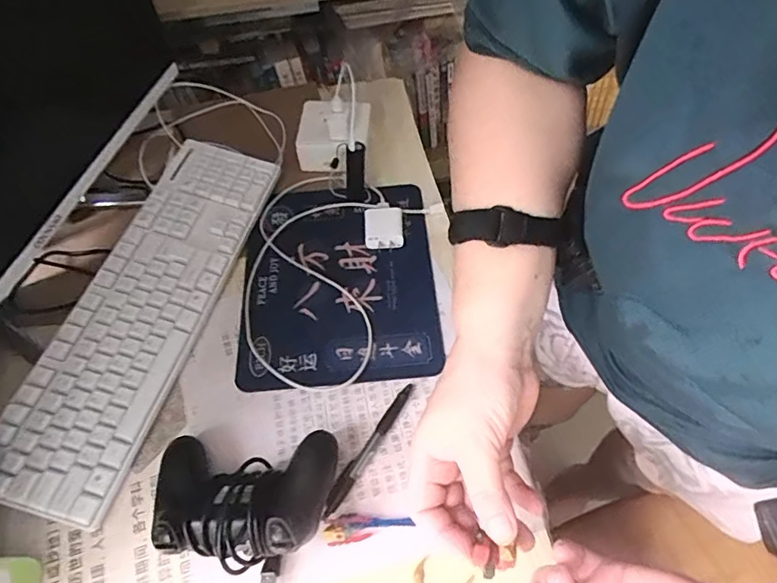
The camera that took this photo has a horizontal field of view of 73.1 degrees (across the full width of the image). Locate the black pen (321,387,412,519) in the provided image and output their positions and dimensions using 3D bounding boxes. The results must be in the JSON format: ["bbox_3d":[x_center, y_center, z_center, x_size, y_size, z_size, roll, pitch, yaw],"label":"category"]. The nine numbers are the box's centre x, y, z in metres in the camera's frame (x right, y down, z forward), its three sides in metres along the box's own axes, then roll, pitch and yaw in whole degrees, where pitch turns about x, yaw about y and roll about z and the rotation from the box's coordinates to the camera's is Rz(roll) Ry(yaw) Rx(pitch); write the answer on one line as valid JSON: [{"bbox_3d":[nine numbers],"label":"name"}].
[{"bbox_3d":[-0.017,0.142,0.479,0.014,0.011,0.136,29,65,19],"label":"black pen"}]

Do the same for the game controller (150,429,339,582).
[{"bbox_3d":[-0.117,0.170,0.425,0.148,0.071,0.110,-2,59,2],"label":"game controller"}]

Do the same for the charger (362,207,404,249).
[{"bbox_3d":[-0.006,-0.074,0.601,0.045,0.020,0.047,-4,59,1],"label":"charger"}]

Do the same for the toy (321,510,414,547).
[{"bbox_3d":[-0.018,0.192,0.436,0.069,0.018,0.023,-11,59,-3],"label":"toy"}]

